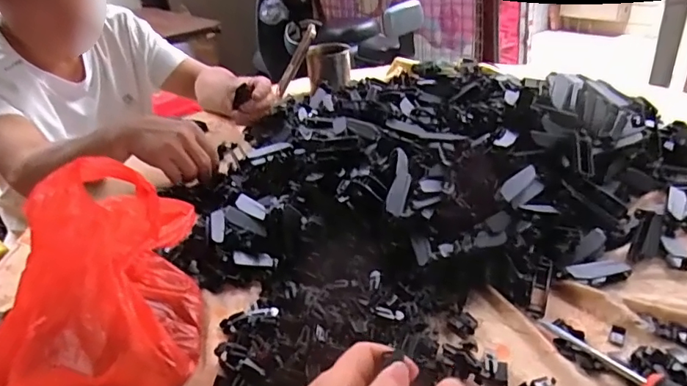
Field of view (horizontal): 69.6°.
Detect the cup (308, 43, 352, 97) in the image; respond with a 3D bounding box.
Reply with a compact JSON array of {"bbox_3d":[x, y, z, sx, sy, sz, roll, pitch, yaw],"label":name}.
[{"bbox_3d":[-0.026,-0.261,1.025,0.083,0.075,0.083,-5,31,3],"label":"cup"}]

